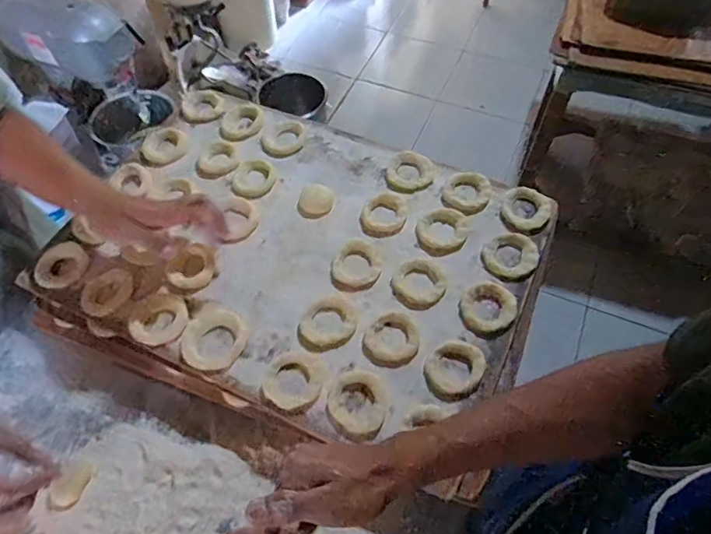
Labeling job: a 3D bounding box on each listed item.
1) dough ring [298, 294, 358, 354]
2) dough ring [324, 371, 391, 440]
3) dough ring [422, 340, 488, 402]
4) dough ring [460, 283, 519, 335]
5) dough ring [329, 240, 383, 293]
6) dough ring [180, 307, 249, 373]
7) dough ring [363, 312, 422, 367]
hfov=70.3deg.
[{"bbox_3d":[-0.032,0.065,0.592,0.065,0.017,0.070,0,57,1],"label":"dough ring"},{"bbox_3d":[0.002,0.147,0.543,0.065,0.008,0.070,0,57,1],"label":"dough ring"},{"bbox_3d":[0.109,0.113,0.555,0.071,0.013,0.056,-34,63,-19],"label":"dough ring"},{"bbox_3d":[0.154,0.048,0.593,0.064,0.011,0.059,-15,58,-8],"label":"dough ring"},{"bbox_3d":[0.000,-0.002,0.633,0.061,0.009,0.074,2,57,2],"label":"dough ring"},{"bbox_3d":[-0.165,0.082,0.586,0.072,0.010,0.077,0,57,1],"label":"dough ring"},{"bbox_3d":[0.044,0.082,0.576,0.057,0.008,0.069,30,63,19],"label":"dough ring"}]

